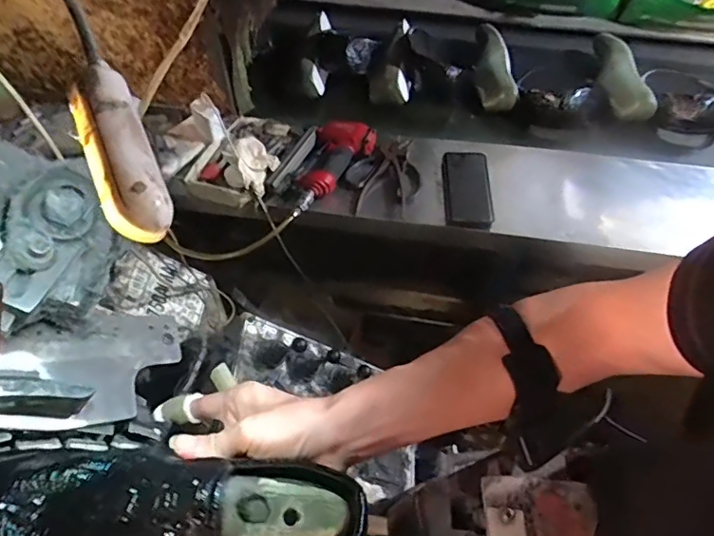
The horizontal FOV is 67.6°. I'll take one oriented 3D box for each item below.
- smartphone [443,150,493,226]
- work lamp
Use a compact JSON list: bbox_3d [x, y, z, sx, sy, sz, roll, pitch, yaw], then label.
[{"bbox_3d":[0.206,-0.153,1.001,0.080,0.014,0.184,-3,60,8],"label":"smartphone"},{"bbox_3d":[-0.093,-0.048,0.208,0.024,0.018,0.081,-19,70,-14],"label":"work lamp"}]

